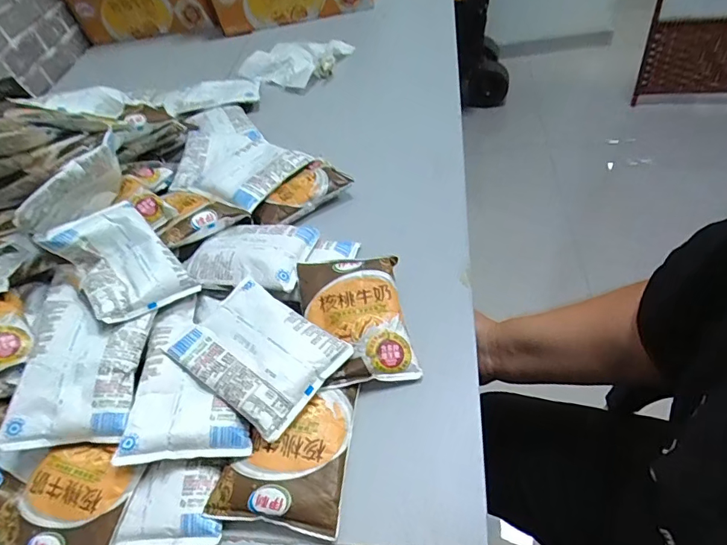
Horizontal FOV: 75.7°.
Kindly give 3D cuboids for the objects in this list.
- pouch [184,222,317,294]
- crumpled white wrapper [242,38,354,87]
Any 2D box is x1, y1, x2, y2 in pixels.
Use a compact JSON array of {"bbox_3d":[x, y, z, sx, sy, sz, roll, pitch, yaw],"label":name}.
[{"bbox_3d":[-0.117,-0.023,0.472,0.120,0.020,0.092,3,51,15],"label":"pouch"},{"bbox_3d":[-0.111,-0.362,0.797,0.158,0.035,0.131,24,60,29],"label":"crumpled white wrapper"}]

